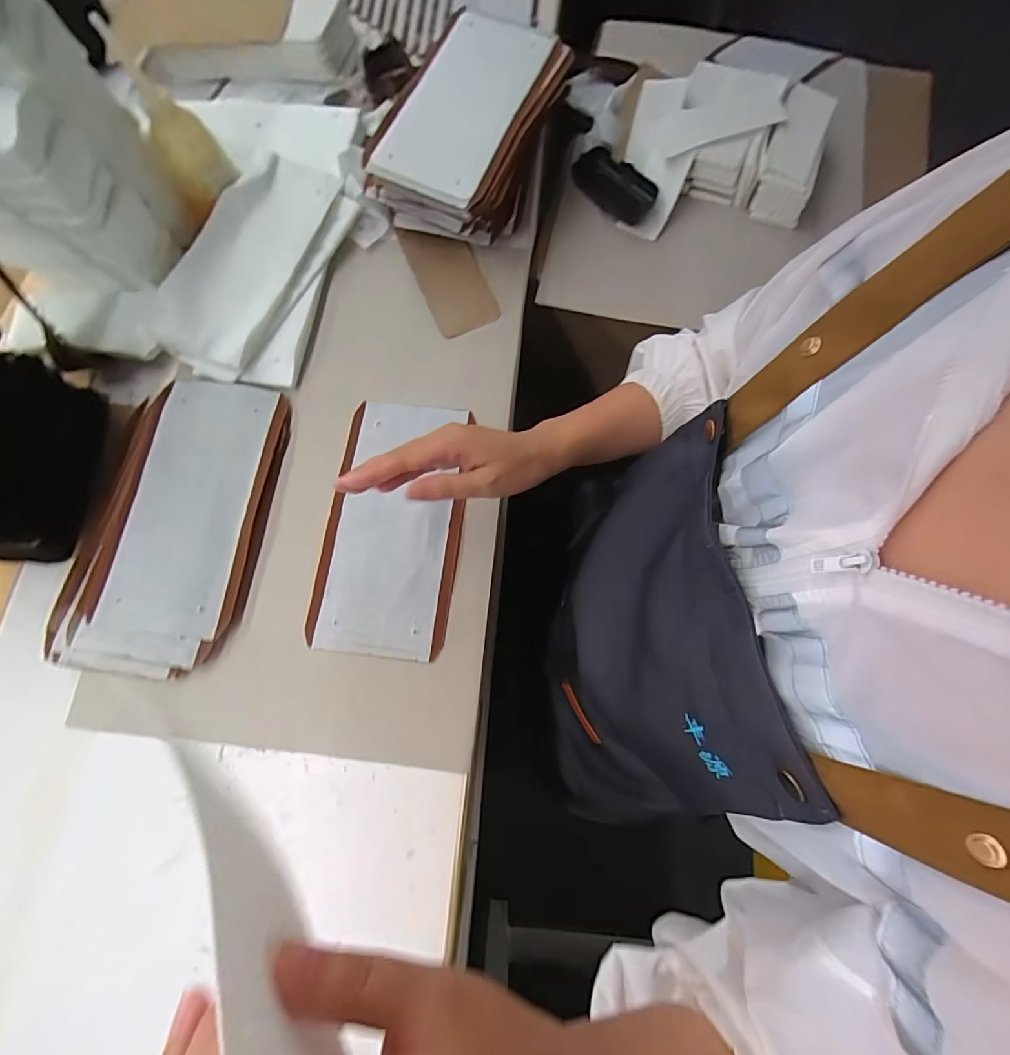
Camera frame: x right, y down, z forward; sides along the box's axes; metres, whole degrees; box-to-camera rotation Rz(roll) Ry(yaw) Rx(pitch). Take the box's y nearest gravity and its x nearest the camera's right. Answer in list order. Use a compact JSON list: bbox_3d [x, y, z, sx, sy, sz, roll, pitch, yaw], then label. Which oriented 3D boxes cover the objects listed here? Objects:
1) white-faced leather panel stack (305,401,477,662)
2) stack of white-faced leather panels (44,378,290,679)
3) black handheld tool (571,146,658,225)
[{"bbox_3d":[-0.109,-0.005,0.462,0.131,0.018,0.249,5,74,1],"label":"white-faced leather panel stack"},{"bbox_3d":[-0.317,-0.010,0.449,0.163,0.025,0.282,8,74,2],"label":"stack of white-faced leather panels"},{"bbox_3d":[0.133,-0.420,0.579,0.052,0.025,0.107,-40,78,-11],"label":"black handheld tool"}]

